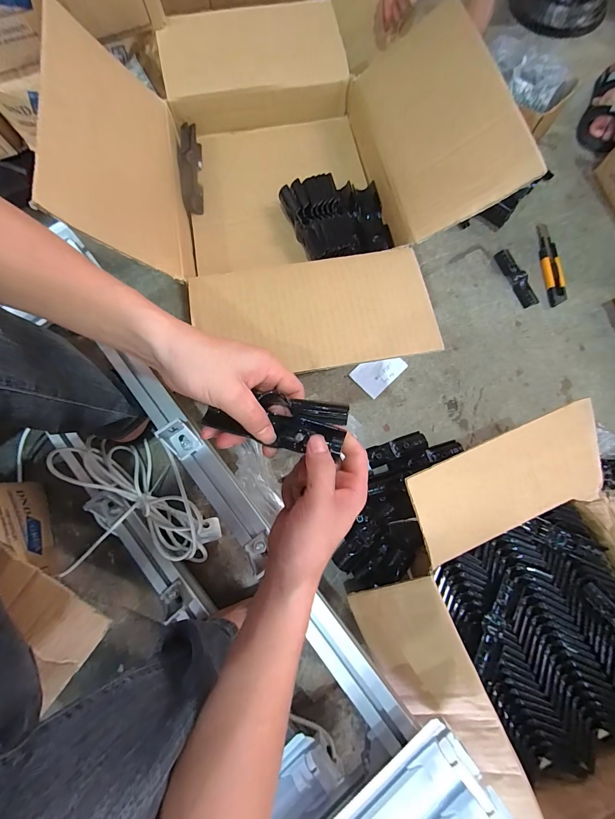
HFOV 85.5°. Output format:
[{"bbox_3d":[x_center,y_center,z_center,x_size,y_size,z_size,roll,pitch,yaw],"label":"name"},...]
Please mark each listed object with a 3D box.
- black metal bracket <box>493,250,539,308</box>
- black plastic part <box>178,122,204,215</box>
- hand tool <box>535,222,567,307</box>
[{"bbox_3d":[0.428,-0.269,0.677,0.034,0.009,0.130,-21,77,-4],"label":"black metal bracket"},{"bbox_3d":[-0.169,-0.349,0.481,0.028,0.026,0.142,-9,76,-2],"label":"black plastic part"},{"bbox_3d":[0.504,-0.302,0.688,0.034,0.013,0.186,-2,76,0],"label":"hand tool"}]

